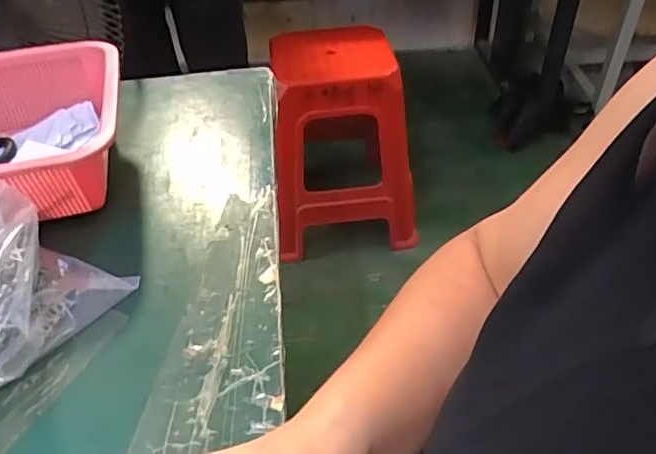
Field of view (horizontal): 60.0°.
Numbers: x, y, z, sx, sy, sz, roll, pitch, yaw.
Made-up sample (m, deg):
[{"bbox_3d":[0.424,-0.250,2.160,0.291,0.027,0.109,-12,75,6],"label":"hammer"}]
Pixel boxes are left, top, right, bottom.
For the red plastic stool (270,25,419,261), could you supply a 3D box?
[{"bbox_3d":[0.032,-0.211,1.477,0.354,0.509,0.354,-10,41,-6],"label":"red plastic stool"}]

